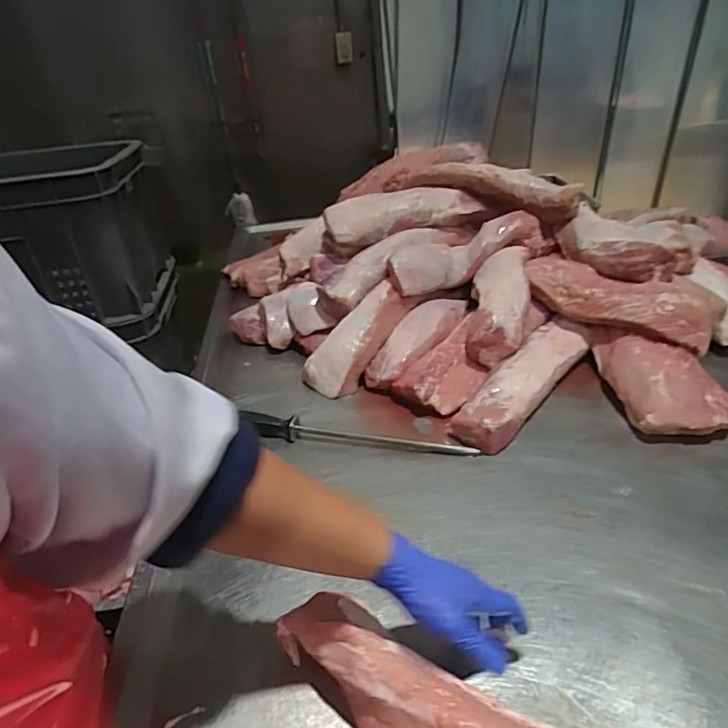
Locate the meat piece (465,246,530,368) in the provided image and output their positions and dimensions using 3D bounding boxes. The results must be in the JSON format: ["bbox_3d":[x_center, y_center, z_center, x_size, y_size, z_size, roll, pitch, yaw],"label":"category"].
[{"bbox_3d":[0.262,-0.130,0.998,0.108,0.068,0.303,6,49,16],"label":"meat piece"}]

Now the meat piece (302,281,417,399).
[{"bbox_3d":[-0.013,-0.053,1.005,0.108,0.057,0.265,22,66,38],"label":"meat piece"}]

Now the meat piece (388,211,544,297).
[{"bbox_3d":[0.215,-0.233,1.081,0.349,0.093,0.116,-22,31,-10],"label":"meat piece"}]

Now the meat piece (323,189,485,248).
[{"bbox_3d":[0.086,-0.331,1.141,0.334,0.086,0.098,-10,31,-8],"label":"meat piece"}]

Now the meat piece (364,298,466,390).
[{"bbox_3d":[0.114,-0.057,1.008,0.089,0.051,0.289,20,50,36],"label":"meat piece"}]

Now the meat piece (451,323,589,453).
[{"bbox_3d":[0.282,0.029,0.912,0.098,0.077,0.377,18,36,37],"label":"meat piece"}]

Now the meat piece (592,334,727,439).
[{"bbox_3d":[0.501,0.036,0.865,0.154,0.091,0.227,-3,28,4],"label":"meat piece"}]

